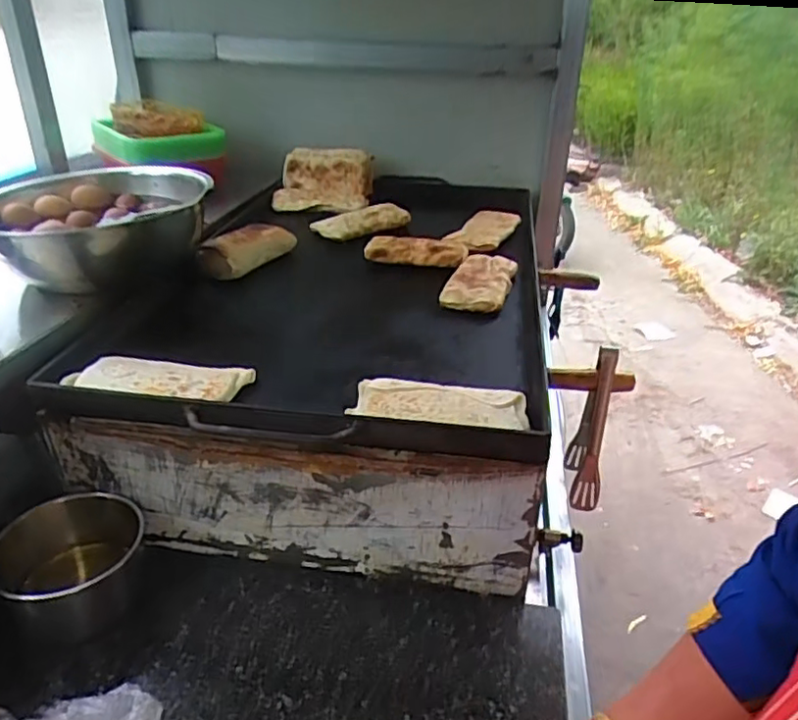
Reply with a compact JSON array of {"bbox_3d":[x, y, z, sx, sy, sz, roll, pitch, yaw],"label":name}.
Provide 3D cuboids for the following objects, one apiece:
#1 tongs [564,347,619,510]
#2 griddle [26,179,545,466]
[{"bbox_3d":[0.253,0.078,0.825,0.033,0.219,0.093,6,33,6],"label":"tongs"},{"bbox_3d":[-0.065,-0.146,0.932,0.519,0.082,0.870,6,33,7],"label":"griddle"}]

